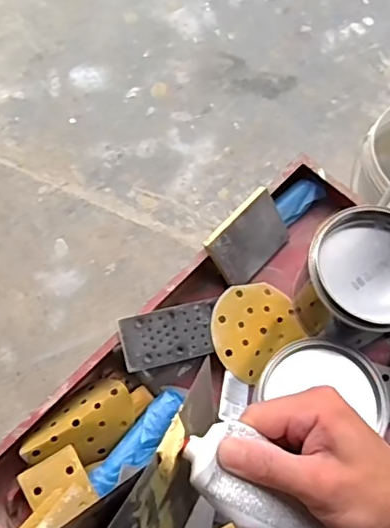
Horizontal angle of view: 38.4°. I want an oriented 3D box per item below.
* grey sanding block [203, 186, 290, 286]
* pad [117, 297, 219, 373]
[{"bbox_3d":[0.077,-0.034,0.789,0.121,0.104,0.017,-40,33,-13],"label":"grey sanding block"},{"bbox_3d":[-0.031,0.092,0.735,0.131,0.005,0.070,-12,78,-21],"label":"pad"}]

